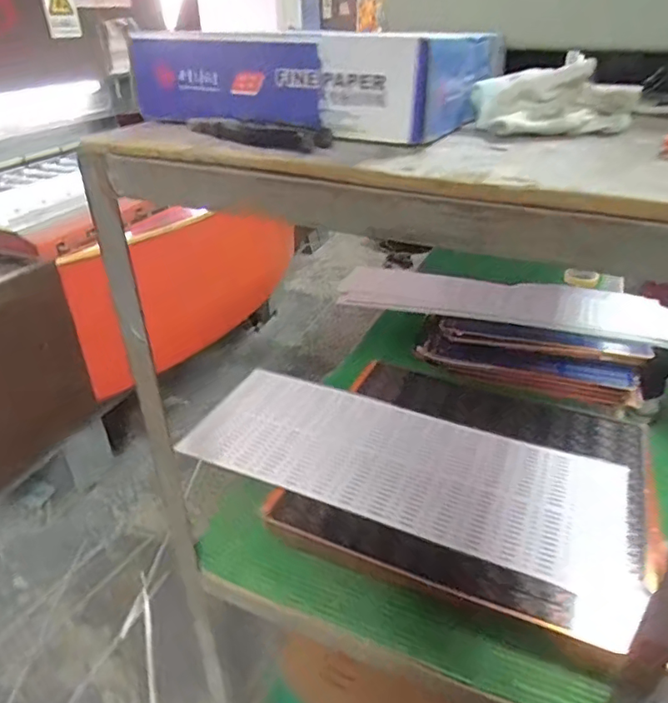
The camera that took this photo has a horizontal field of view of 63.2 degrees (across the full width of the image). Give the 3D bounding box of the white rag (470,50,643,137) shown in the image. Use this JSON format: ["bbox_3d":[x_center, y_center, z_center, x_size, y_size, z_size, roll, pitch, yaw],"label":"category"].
[{"bbox_3d":[0.215,-0.243,0.515,0.166,0.062,0.080,-10,33,-16],"label":"white rag"}]

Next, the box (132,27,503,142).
[{"bbox_3d":[-0.016,-0.276,0.548,0.300,0.076,0.194,15,35,22],"label":"box"}]

